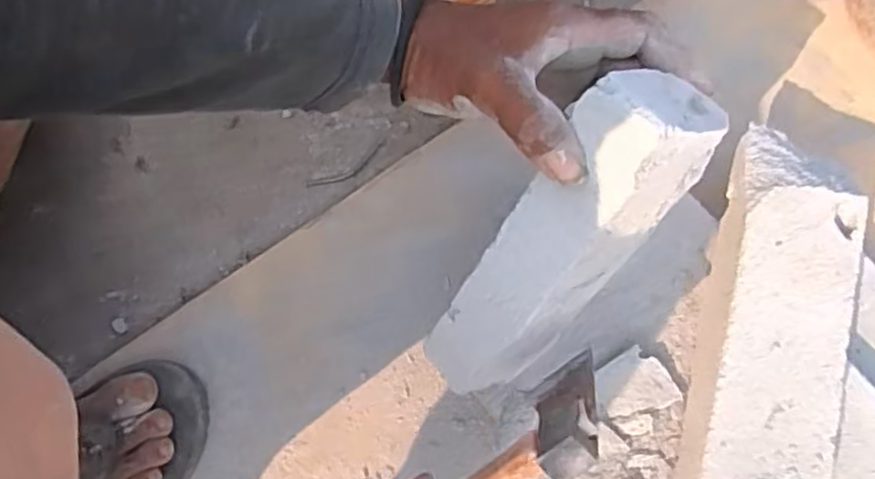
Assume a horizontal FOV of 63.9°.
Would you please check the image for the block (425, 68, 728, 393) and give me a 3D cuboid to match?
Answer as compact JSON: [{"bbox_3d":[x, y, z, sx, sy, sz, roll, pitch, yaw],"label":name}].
[{"bbox_3d":[0.059,0.007,0.359,0.059,0.052,0.195,40,124,10],"label":"block"}]

